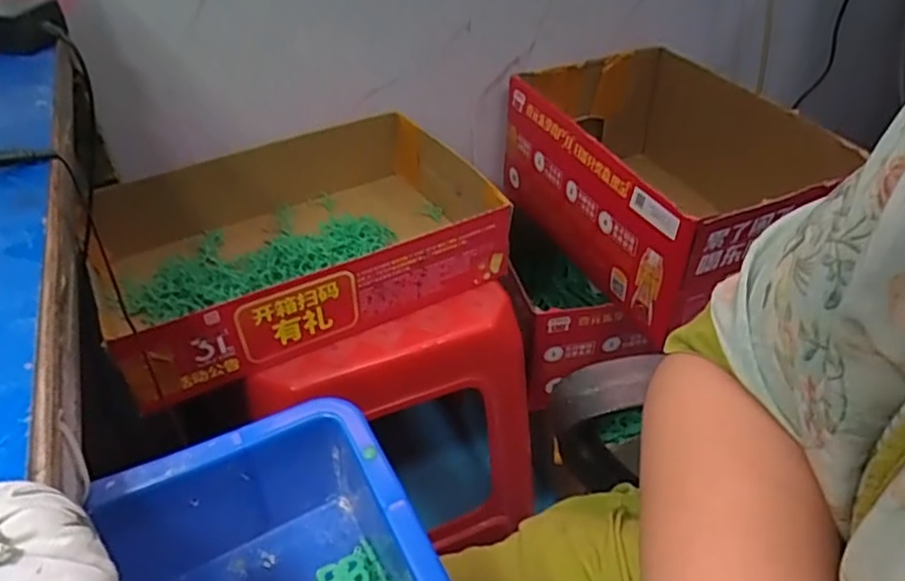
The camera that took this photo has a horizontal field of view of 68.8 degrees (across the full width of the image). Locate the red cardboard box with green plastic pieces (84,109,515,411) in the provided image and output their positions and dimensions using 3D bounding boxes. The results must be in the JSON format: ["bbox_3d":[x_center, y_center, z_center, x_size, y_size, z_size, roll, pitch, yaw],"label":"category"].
[{"bbox_3d":[-0.173,-0.062,0.746,0.420,0.109,0.321,-21,43,-22],"label":"red cardboard box with green plastic pieces"}]

